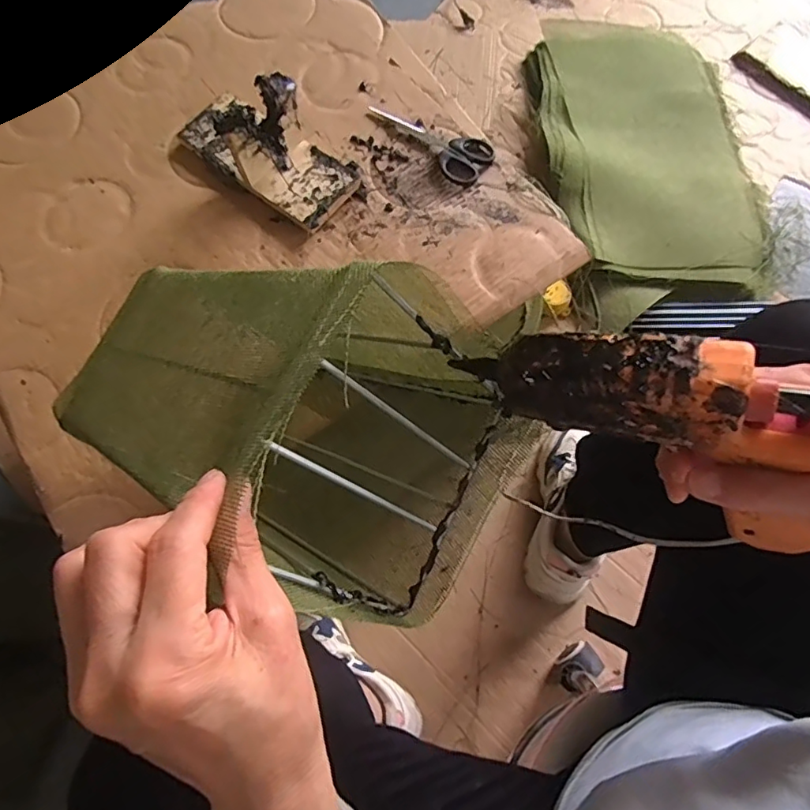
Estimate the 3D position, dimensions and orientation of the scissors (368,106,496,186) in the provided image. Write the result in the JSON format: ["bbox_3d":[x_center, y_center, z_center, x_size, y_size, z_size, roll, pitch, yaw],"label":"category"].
[{"bbox_3d":[0.027,-0.300,0.602,0.152,0.007,0.060,41,75,14],"label":"scissors"}]

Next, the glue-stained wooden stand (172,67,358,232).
[{"bbox_3d":[-0.150,-0.280,0.552,0.201,0.095,0.095,33,74,12],"label":"glue-stained wooden stand"}]

